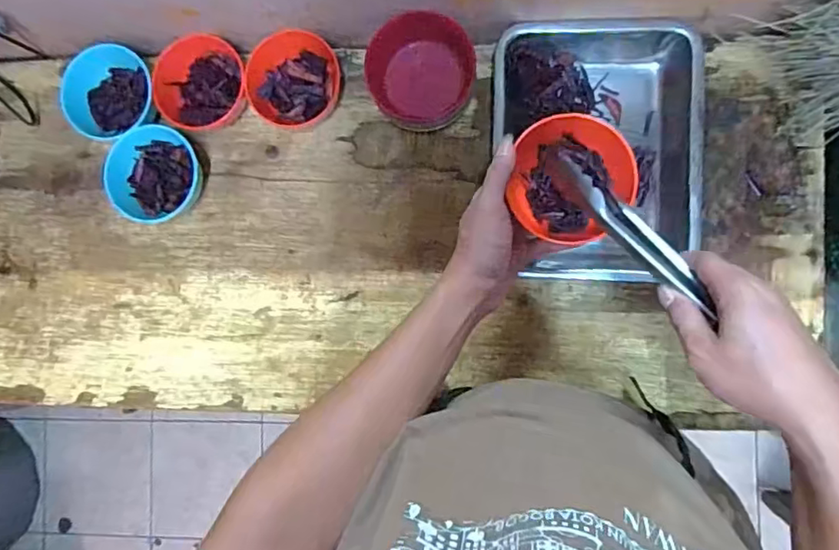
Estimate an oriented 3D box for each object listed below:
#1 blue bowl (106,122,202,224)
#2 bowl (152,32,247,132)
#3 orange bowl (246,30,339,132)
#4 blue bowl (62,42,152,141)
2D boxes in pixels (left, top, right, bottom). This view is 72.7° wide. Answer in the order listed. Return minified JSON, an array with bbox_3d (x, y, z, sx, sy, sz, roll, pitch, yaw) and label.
[{"bbox_3d":[-0.311,-0.117,0.683,0.095,0.059,0.110,13,88,7],"label":"blue bowl"},{"bbox_3d":[-0.253,-0.226,0.681,0.108,0.057,0.102,0,87,6],"label":"bowl"},{"bbox_3d":[-0.148,-0.231,0.677,0.100,0.047,0.106,0,87,6],"label":"orange bowl"},{"bbox_3d":[-0.368,-0.221,0.694,0.101,0.058,0.098,0,87,6],"label":"blue bowl"}]

